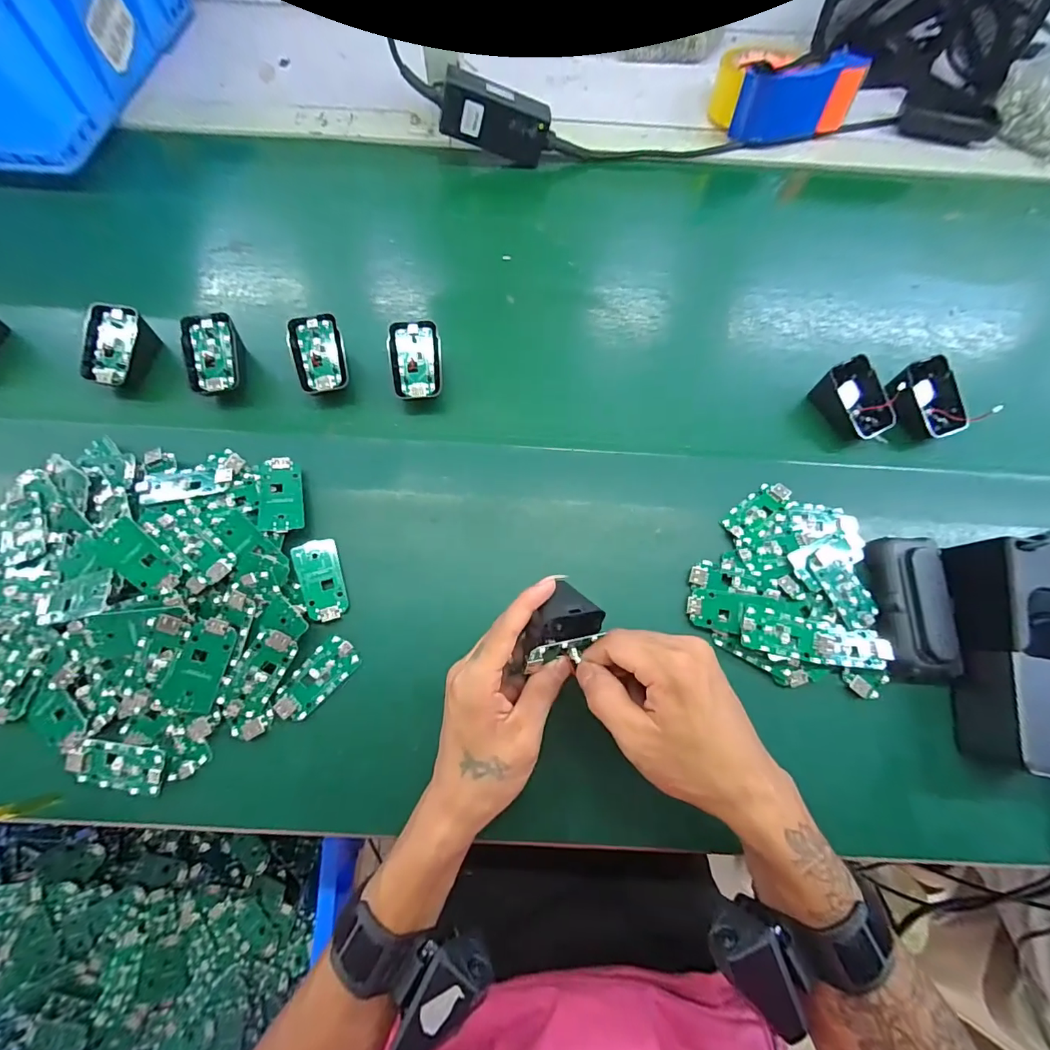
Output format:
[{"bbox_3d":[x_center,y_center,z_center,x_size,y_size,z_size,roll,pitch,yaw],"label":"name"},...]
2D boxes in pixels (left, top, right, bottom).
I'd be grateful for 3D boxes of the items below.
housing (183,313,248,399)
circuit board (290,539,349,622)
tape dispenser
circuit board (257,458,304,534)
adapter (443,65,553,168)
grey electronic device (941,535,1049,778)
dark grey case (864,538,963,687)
[{"bbox_3d":[-0.278,-0.150,0.411,0.034,0.044,0.073,-5,71,-4],"label":"housing"},{"bbox_3d":[-0.156,0.041,0.352,0.031,0.007,0.062,-21,73,-9],"label":"circuit board"},{"bbox_3d":[0.299,-0.506,0.534,0.145,0.071,0.077,-3,71,-3],"label":"tape dispenser"},{"bbox_3d":[-0.193,-0.024,0.364,0.031,0.005,0.063,-3,68,-17],"label":"circuit board"},{"bbox_3d":[-0.027,-0.440,0.496,0.121,0.051,0.031,6,69,-19],"label":"adapter"},{"bbox_3d":[0.354,0.093,0.327,0.059,0.063,0.156,10,70,1],"label":"grey electronic device"},{"bbox_3d":[0.297,0.063,0.349,0.046,0.033,0.107,4,70,-1],"label":"dark grey case"}]

